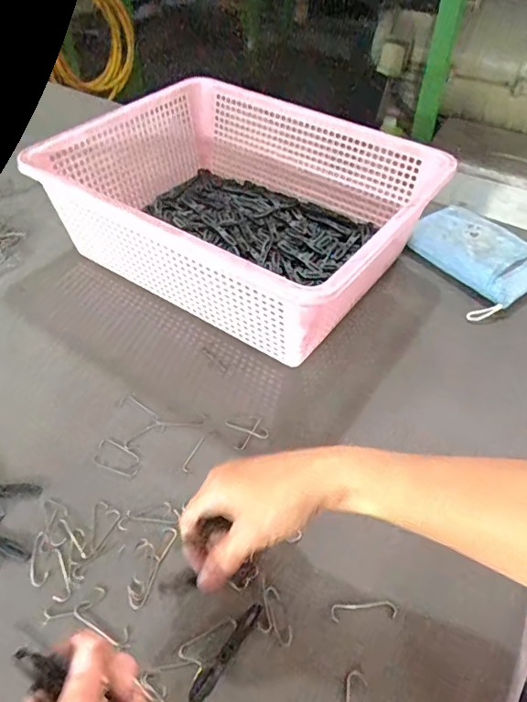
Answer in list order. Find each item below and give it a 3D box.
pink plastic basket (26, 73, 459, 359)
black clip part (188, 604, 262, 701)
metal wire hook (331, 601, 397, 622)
[{"bbox_3d":[-0.026,-0.161,0.592,0.366,0.123,0.285,28,52,21],"label":"pink plastic basket"},{"bbox_3d":[-0.024,0.197,0.345,0.011,0.004,0.069,29,52,22],"label":"black clip part"},{"bbox_3d":[0.070,0.181,0.365,0.046,0.004,0.012,-1,47,-4],"label":"metal wire hook"}]

